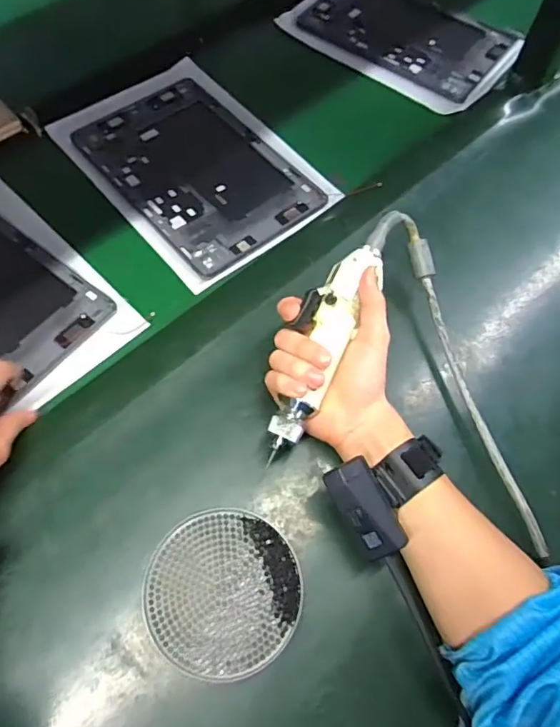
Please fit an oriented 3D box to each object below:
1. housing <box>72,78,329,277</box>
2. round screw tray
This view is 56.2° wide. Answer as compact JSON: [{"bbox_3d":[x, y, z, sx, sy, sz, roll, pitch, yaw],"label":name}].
[{"bbox_3d":[-0.091,-0.215,0.579,0.161,0.007,0.254,-37,71,-21],"label":"housing"},{"bbox_3d":[-0.041,0.169,0.391,0.110,0.010,0.114,2,63,-4],"label":"round screw tray"}]

